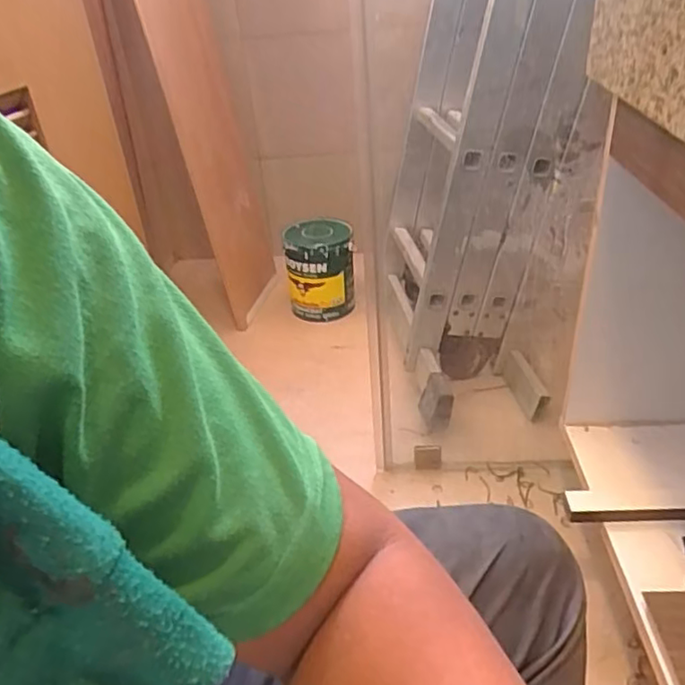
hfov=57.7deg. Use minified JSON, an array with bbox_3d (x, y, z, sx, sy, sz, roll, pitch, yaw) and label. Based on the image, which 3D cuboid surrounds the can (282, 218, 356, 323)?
[{"bbox_3d":[-0.054,-0.178,1.574,0.170,0.222,0.157,-6,33,-1],"label":"can"}]

